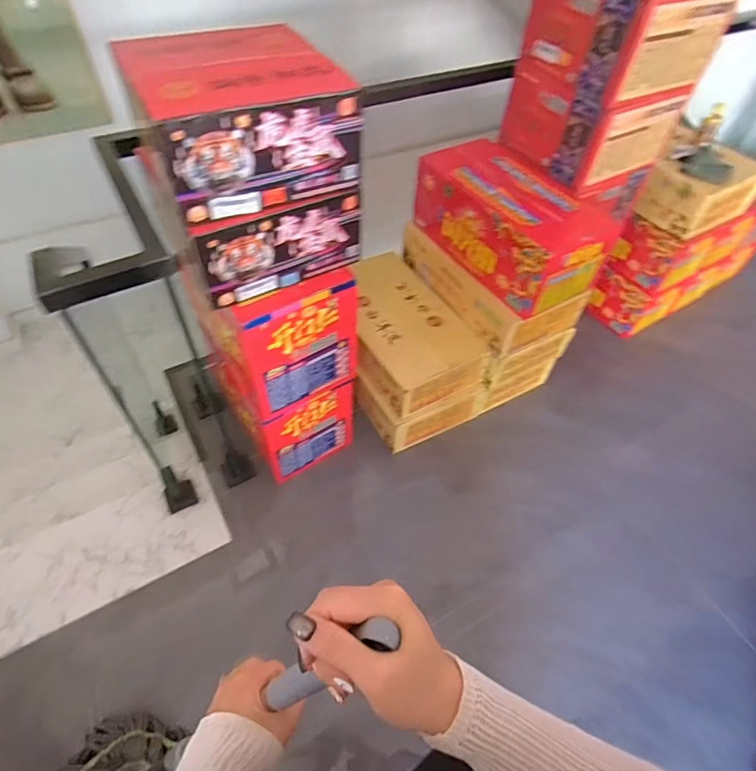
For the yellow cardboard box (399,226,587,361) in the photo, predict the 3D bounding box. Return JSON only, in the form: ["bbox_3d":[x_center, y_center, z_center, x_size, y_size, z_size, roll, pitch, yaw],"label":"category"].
[{"bbox_3d":[0.397,-0.399,1.729,0.377,0.177,0.596,-22,56,-19],"label":"yellow cardboard box"}]

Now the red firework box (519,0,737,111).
[{"bbox_3d":[0.667,-0.965,1.315,0.381,0.251,0.347,-17,55,-16],"label":"red firework box"}]

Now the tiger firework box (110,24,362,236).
[{"bbox_3d":[-0.271,-0.534,0.961,0.364,0.205,0.332,-22,57,-19],"label":"tiger firework box"}]

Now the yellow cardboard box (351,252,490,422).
[{"bbox_3d":[0.069,-0.194,1.736,0.356,0.187,0.598,-24,57,-21],"label":"yellow cardboard box"}]

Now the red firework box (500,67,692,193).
[{"bbox_3d":[0.671,-0.847,1.538,0.364,0.254,0.406,-31,60,-24],"label":"red firework box"}]

